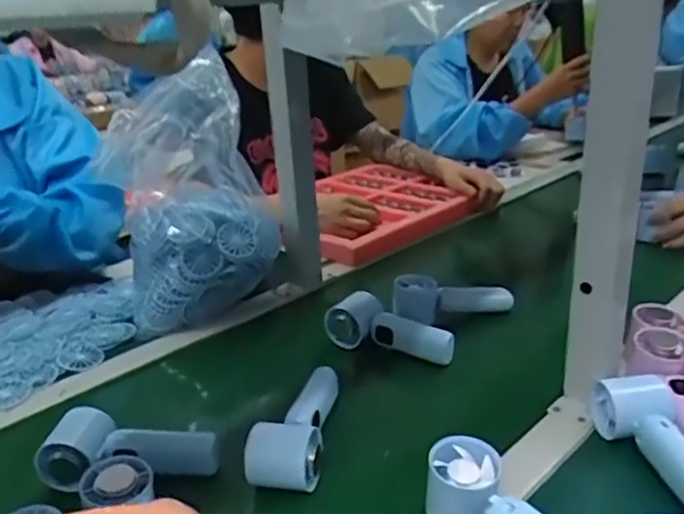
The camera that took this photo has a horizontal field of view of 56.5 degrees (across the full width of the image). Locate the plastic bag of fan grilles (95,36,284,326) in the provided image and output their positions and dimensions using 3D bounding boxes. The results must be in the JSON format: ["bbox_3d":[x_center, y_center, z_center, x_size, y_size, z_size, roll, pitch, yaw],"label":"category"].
[{"bbox_3d":[-0.196,-0.086,0.822,0.190,0.304,0.157,-11,26,-10],"label":"plastic bag of fan grilles"}]

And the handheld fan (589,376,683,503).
[{"bbox_3d":[0.275,0.163,0.543,0.051,0.067,0.157,9,27,-19],"label":"handheld fan"}]

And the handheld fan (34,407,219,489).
[{"bbox_3d":[-0.191,0.175,0.570,0.146,0.047,0.056,0,26,13],"label":"handheld fan"}]

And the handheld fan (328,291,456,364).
[{"bbox_3d":[0.056,0.080,0.753,0.159,0.057,0.042,7,28,26],"label":"handheld fan"}]

